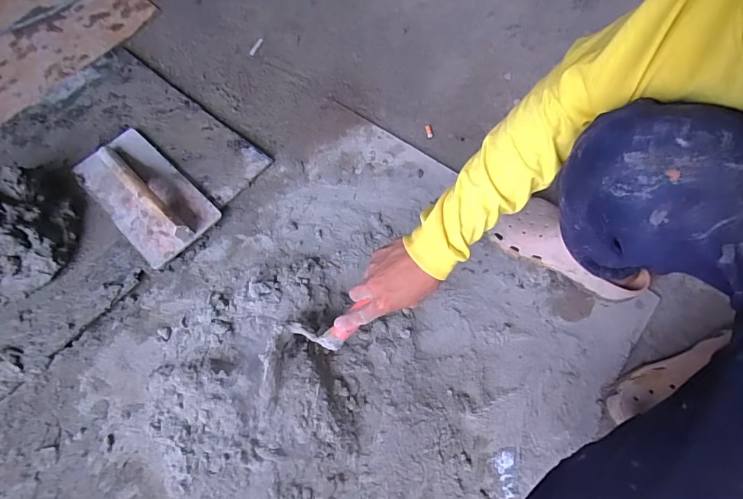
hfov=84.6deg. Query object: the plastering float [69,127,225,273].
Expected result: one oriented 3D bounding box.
[{"bbox_3d":[-0.440,-0.118,0.768,0.308,0.070,0.155,39,73,18],"label":"plastering float"}]

